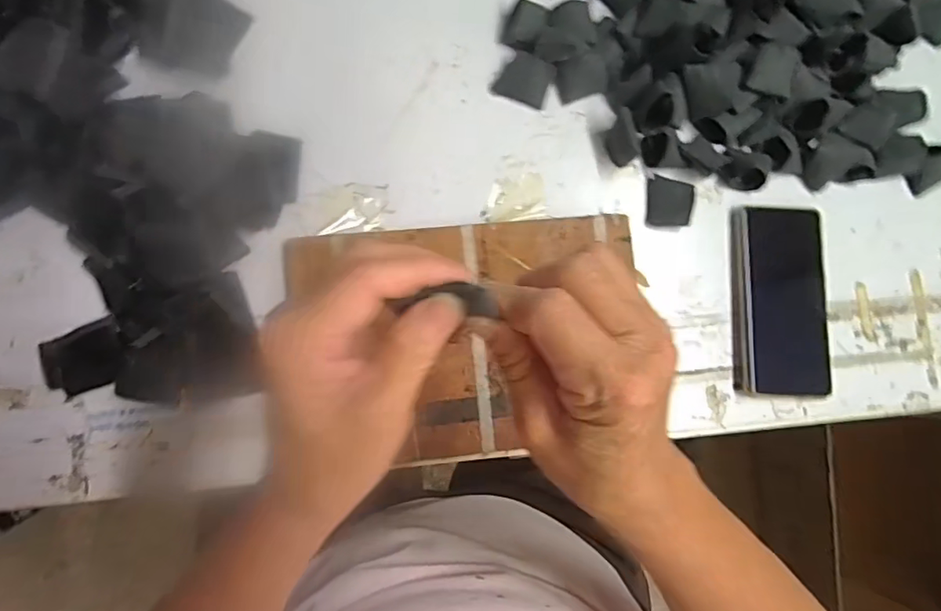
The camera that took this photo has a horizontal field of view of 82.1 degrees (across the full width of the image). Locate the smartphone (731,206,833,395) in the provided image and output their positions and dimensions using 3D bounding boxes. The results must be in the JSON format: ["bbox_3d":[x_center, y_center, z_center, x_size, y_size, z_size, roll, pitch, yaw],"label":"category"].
[{"bbox_3d":[0.262,-0.005,0.458,0.080,0.011,0.155,2,84,-6],"label":"smartphone"}]

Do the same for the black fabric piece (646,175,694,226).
[{"bbox_3d":[0.166,-0.087,0.451,0.036,0.007,0.040,9,87,26],"label":"black fabric piece"}]

